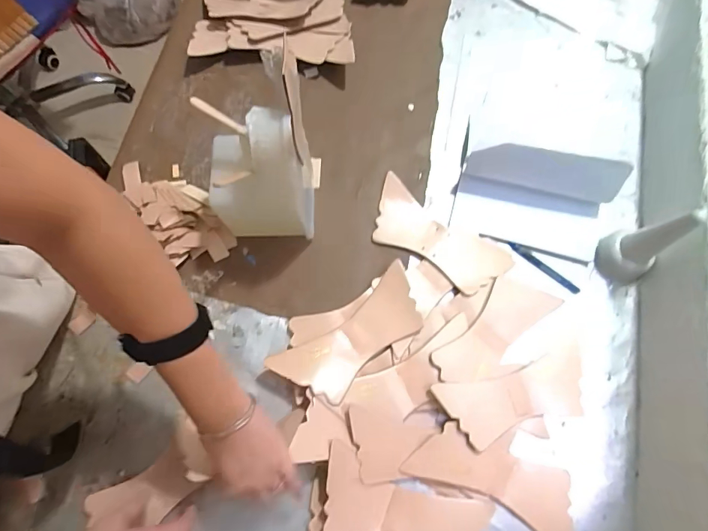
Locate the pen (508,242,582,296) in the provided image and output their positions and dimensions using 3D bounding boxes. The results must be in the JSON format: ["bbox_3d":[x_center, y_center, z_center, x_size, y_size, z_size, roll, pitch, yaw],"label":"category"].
[{"bbox_3d":[0.274,0.003,0.611,0.116,0.010,0.011,38,77,9],"label":"pen"}]

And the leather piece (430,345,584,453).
[{"bbox_3d":[0.210,0.172,0.546,0.203,0.010,0.083,-11,75,-13],"label":"leather piece"}]

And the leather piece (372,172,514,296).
[{"bbox_3d":[0.117,-0.037,0.609,0.207,0.010,0.089,33,77,8],"label":"leather piece"}]

